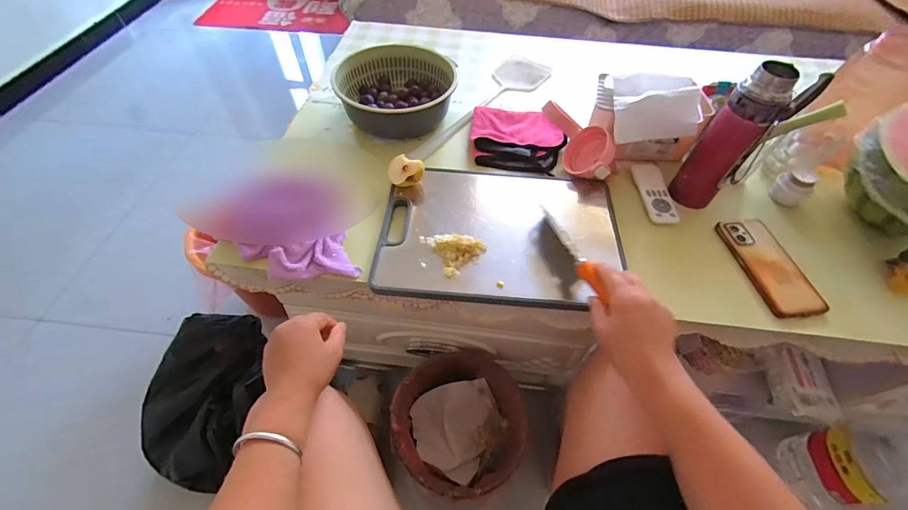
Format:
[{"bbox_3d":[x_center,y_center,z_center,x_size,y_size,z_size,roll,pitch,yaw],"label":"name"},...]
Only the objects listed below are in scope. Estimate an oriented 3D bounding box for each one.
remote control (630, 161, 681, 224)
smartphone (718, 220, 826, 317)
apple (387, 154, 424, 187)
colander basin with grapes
[{"bbox_3d":[0.331,-0.109,0.633,0.050,0.022,0.143,0,54,-2],"label":"remote control"},{"bbox_3d":[0.454,0.014,0.552,0.080,0.015,0.163,-4,55,-5],"label":"smartphone"},{"bbox_3d":[-0.073,-0.129,0.607,0.058,0.030,0.047,27,92,24],"label":"apple"},{"bbox_3d":[-0.105,-0.311,0.723,0.214,0.070,0.198,1,54,-2],"label":"colander basin with grapes"}]

